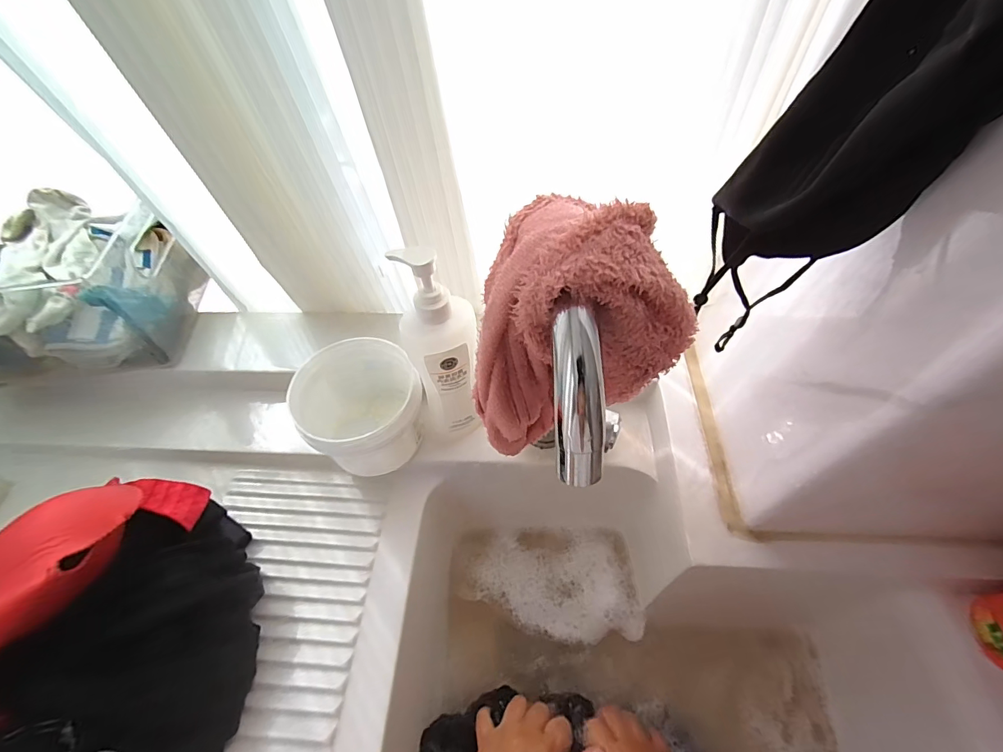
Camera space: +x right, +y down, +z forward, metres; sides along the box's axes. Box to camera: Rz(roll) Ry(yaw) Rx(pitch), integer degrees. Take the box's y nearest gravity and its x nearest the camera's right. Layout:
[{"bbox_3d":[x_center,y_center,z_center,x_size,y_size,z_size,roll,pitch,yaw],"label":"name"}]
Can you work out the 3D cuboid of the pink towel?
[{"bbox_3d":[0.040,-0.017,0.224,0.113,0.132,0.047,-13,56,-5],"label":"pink towel"}]

